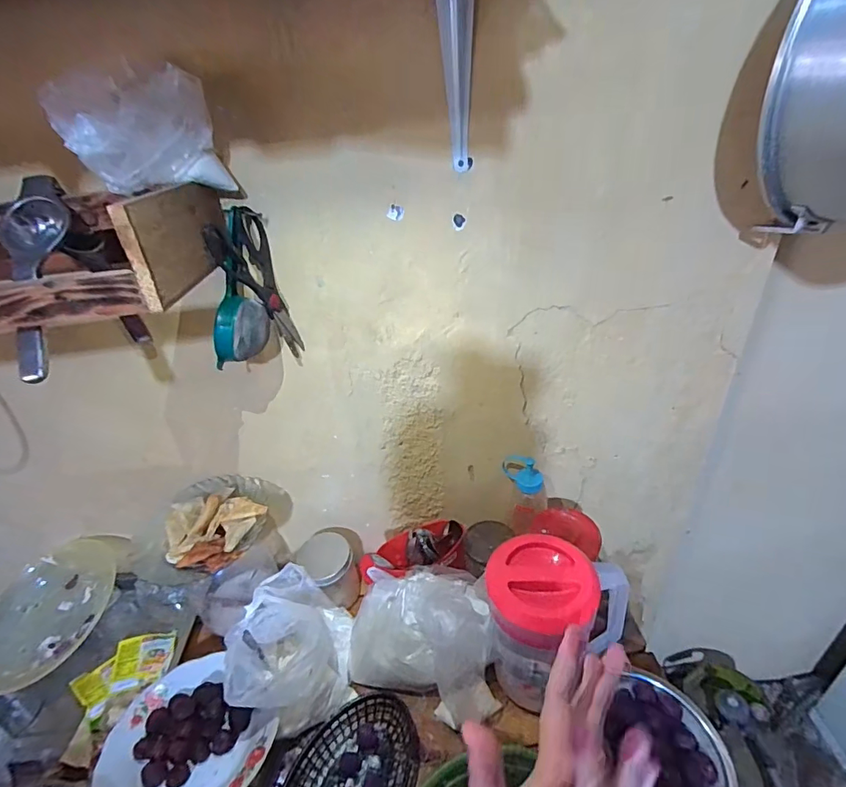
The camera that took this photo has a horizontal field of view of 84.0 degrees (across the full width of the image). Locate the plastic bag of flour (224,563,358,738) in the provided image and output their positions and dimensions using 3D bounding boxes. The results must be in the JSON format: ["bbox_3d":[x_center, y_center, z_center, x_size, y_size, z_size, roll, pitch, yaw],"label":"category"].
[{"bbox_3d":[-0.184,0.365,0.672,0.154,0.134,0.175,-17,35,-18],"label":"plastic bag of flour"}]

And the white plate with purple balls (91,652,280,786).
[{"bbox_3d":[-0.298,0.443,0.582,0.199,0.035,0.181,-4,33,2],"label":"white plate with purple balls"}]

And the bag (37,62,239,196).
[{"bbox_3d":[-0.267,-0.246,0.449,0.134,0.099,0.065,-20,35,-22],"label":"bag"}]

